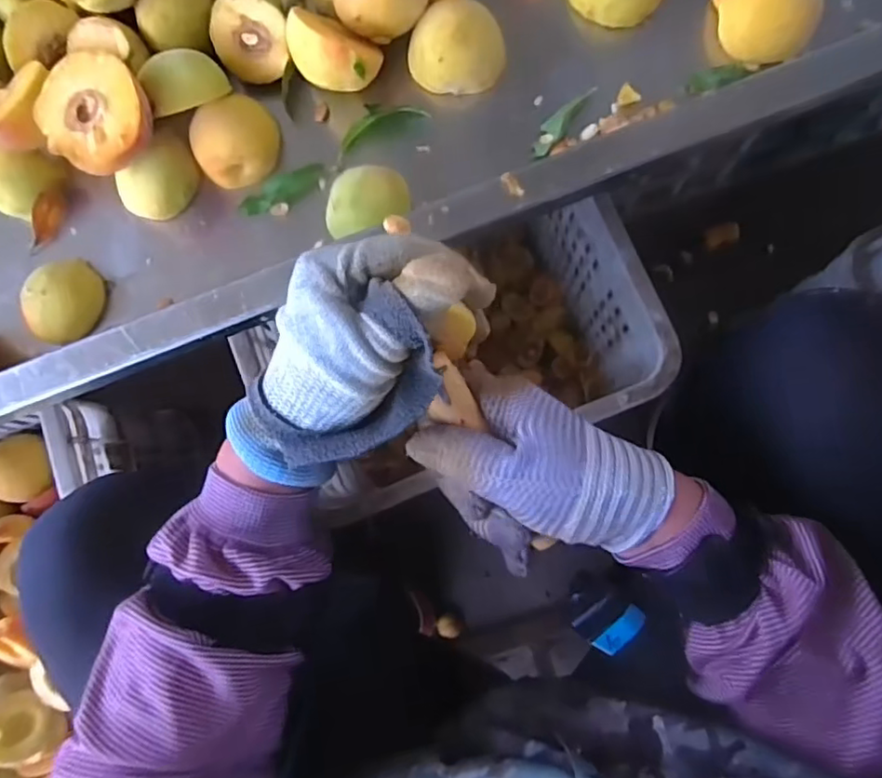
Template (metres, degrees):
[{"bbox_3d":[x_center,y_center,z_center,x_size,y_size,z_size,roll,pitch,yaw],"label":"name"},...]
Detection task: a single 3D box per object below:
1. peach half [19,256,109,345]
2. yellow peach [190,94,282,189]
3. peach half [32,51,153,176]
[{"bbox_3d":[-0.266,-0.062,0.425,0.043,0.026,0.058,38,88,7],"label":"peach half"},{"bbox_3d":[-0.146,-0.177,0.424,0.058,0.032,0.053,0,84,4],"label":"yellow peach"},{"bbox_3d":[-0.225,-0.178,0.393,0.075,0.028,0.069,0,84,4],"label":"peach half"}]

